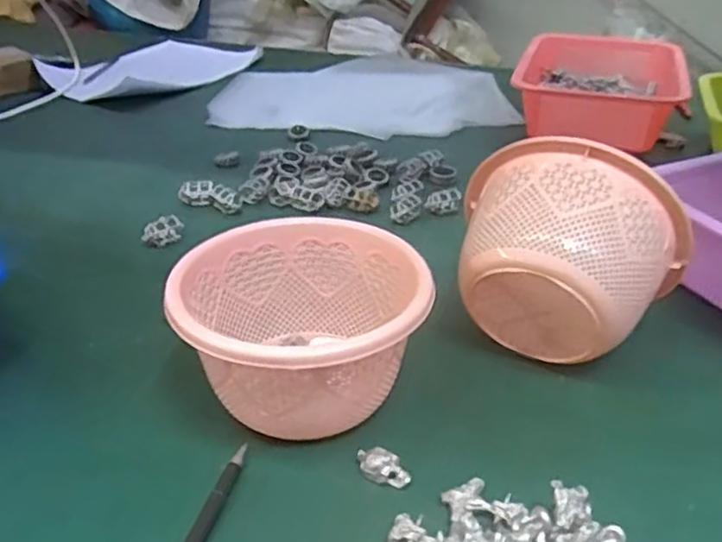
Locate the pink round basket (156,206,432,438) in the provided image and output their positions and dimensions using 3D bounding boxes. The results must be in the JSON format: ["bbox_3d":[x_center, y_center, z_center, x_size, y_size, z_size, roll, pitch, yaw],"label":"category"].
[{"bbox_3d":[-0.032,0.033,0.419,0.142,0.079,0.133,-1,31,1],"label":"pink round basket"}]

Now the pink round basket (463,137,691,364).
[{"bbox_3d":[0.127,-0.010,0.441,0.137,0.129,0.086,16,35,26],"label":"pink round basket"}]

